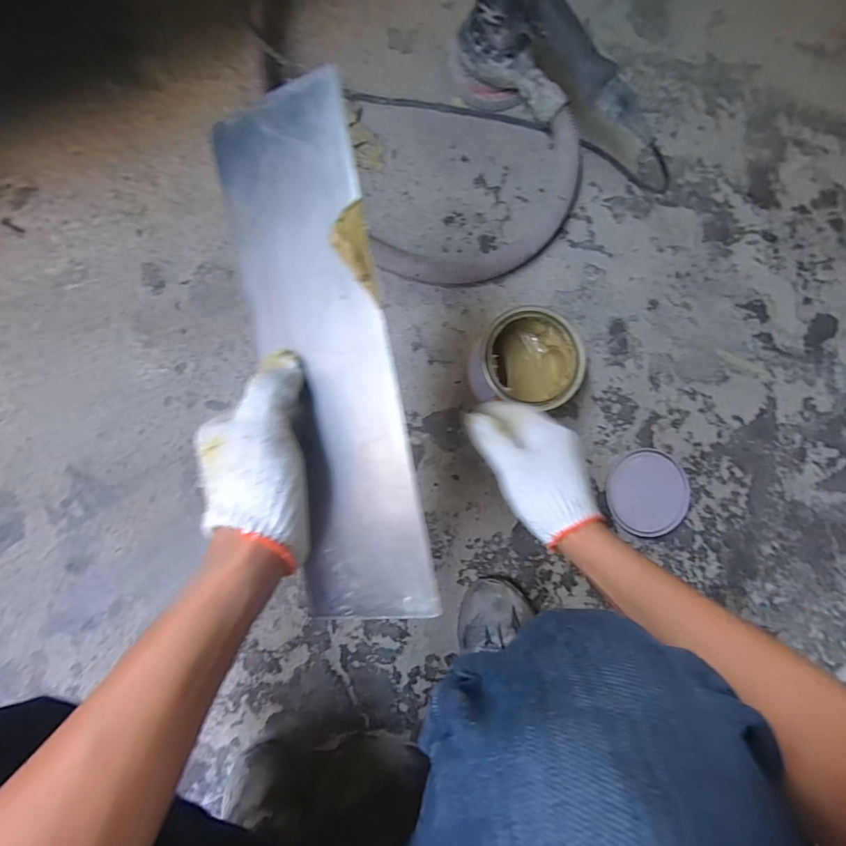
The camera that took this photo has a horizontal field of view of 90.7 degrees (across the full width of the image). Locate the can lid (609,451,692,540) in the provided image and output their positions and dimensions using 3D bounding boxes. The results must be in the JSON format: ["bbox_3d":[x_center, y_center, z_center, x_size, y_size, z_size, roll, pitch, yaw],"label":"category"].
[{"bbox_3d":[0.332,0.102,0.614,0.123,0.011,0.121,0,86,-5],"label":"can lid"}]

